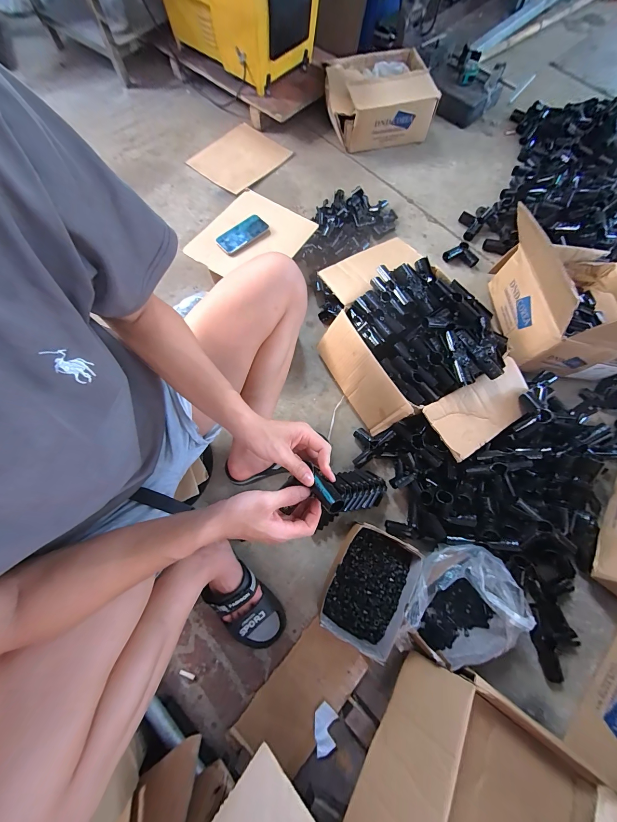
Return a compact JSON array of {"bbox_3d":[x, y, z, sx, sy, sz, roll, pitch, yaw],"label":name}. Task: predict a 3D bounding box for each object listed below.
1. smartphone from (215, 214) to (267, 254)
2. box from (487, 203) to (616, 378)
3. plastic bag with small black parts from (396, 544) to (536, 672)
[{"bbox_3d":[-0.185,-0.497,0.813,0.074,0.015,0.146,42,75,12],"label":"smartphone"},{"bbox_3d":[0.738,-0.277,0.741,0.476,0.259,0.349,4,72,0],"label":"box"},{"bbox_3d":[0.292,0.398,0.584,0.231,0.147,0.189,-36,76,-12],"label":"plastic bag with small black parts"}]

